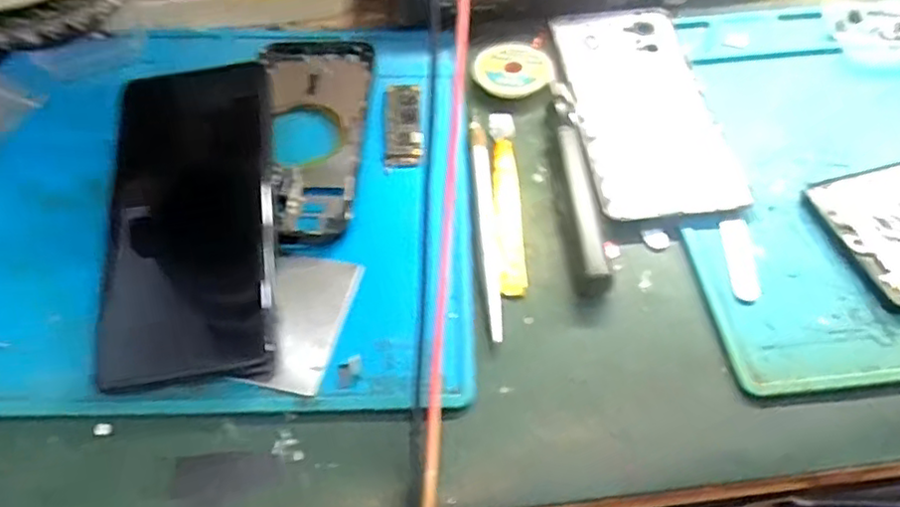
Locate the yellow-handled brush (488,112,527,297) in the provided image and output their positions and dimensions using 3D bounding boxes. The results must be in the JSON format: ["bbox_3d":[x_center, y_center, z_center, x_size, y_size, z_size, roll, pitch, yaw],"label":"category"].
[{"bbox_3d":[0.029,-0.031,0.337,0.015,0.010,0.122,-1,55,1],"label":"yellow-handled brush"}]

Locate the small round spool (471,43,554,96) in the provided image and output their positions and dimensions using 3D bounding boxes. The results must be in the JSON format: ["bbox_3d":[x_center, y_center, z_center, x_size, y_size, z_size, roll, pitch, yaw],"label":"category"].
[{"bbox_3d":[0.036,-0.110,0.383,0.047,0.010,0.047,-1,55,1],"label":"small round spool"}]

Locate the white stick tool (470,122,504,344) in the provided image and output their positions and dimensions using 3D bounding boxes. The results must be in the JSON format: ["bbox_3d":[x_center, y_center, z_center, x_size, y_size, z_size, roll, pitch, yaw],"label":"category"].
[{"bbox_3d":[0.018,-0.017,0.323,0.009,0.005,0.132,-3,55,-1],"label":"white stick tool"}]

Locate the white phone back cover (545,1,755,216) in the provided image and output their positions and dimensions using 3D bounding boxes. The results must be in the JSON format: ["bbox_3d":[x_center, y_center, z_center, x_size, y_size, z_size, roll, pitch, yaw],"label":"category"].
[{"bbox_3d":[0.106,-0.084,0.364,0.076,0.006,0.158,-5,55,-2],"label":"white phone back cover"}]

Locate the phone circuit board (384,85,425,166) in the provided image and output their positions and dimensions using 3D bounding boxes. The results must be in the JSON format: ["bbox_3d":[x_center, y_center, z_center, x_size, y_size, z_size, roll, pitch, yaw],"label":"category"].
[{"bbox_3d":[-0.025,-0.072,0.362,0.020,0.006,0.061,-2,55,0],"label":"phone circuit board"}]

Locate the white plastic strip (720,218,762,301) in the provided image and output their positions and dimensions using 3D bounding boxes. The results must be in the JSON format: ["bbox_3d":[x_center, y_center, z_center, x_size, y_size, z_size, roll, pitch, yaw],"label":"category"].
[{"bbox_3d":[0.137,0.001,0.307,0.013,0.004,0.045,1,55,3],"label":"white plastic strip"}]

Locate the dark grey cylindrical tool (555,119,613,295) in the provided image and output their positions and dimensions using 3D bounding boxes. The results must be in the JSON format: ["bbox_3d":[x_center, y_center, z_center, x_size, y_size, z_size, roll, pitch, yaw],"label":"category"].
[{"bbox_3d":[0.064,-0.023,0.323,0.014,0.012,0.100,-1,56,-2],"label":"dark grey cylindrical tool"}]

